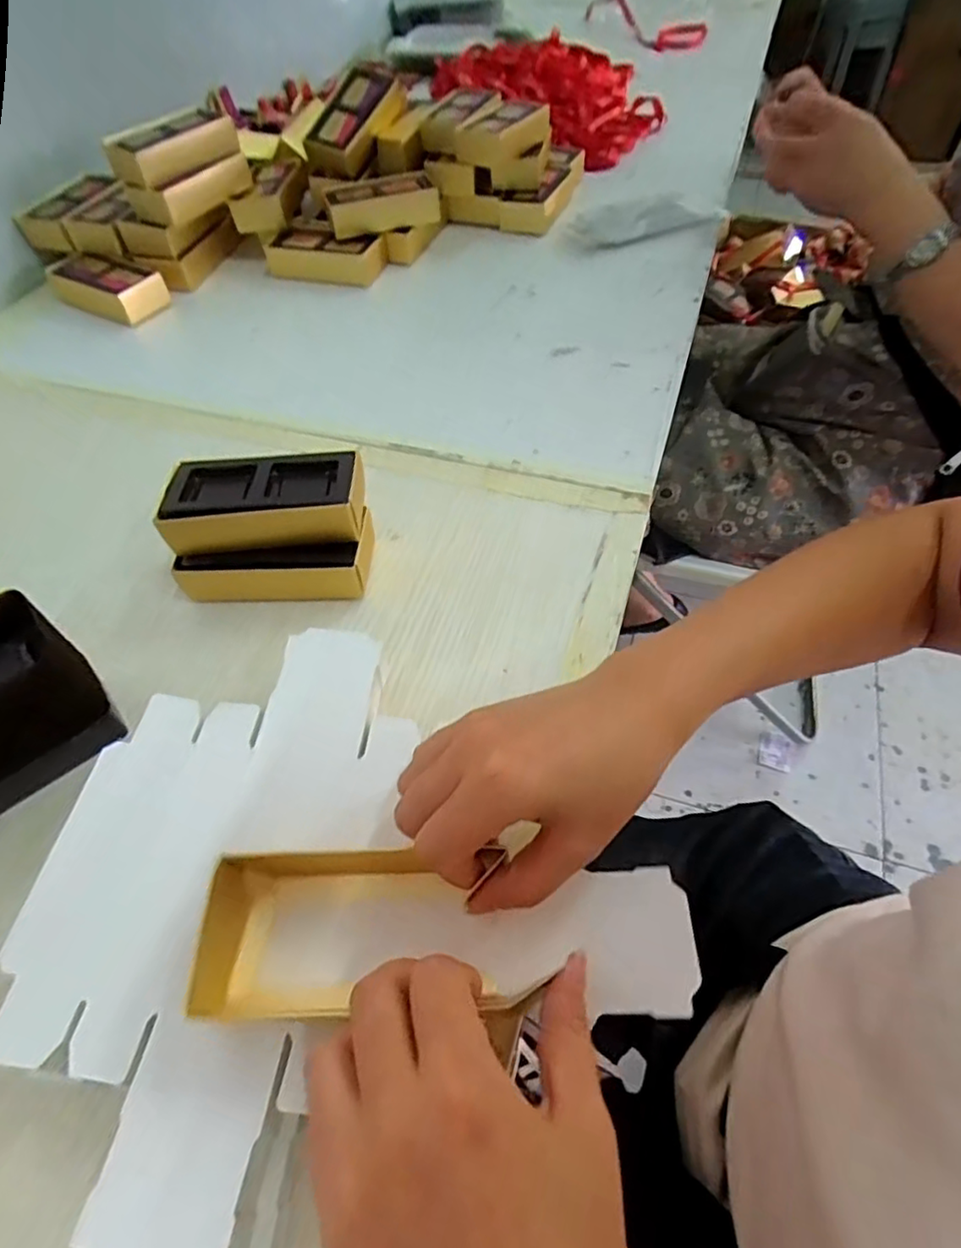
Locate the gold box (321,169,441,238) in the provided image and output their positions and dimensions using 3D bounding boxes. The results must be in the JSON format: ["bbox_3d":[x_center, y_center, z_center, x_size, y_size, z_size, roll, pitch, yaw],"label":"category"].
[{"bbox_3d":[-0.103,-0.443,0.664,0.116,0.033,0.055,-19,55,-11],"label":"gold box"}]

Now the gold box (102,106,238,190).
[{"bbox_3d":[-0.300,-0.470,0.616,0.060,0.034,0.120,34,62,24],"label":"gold box"}]

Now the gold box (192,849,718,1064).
[{"bbox_3d":[-0.010,0.120,0.246,0.183,0.038,0.065,3,54,2],"label":"gold box"}]

